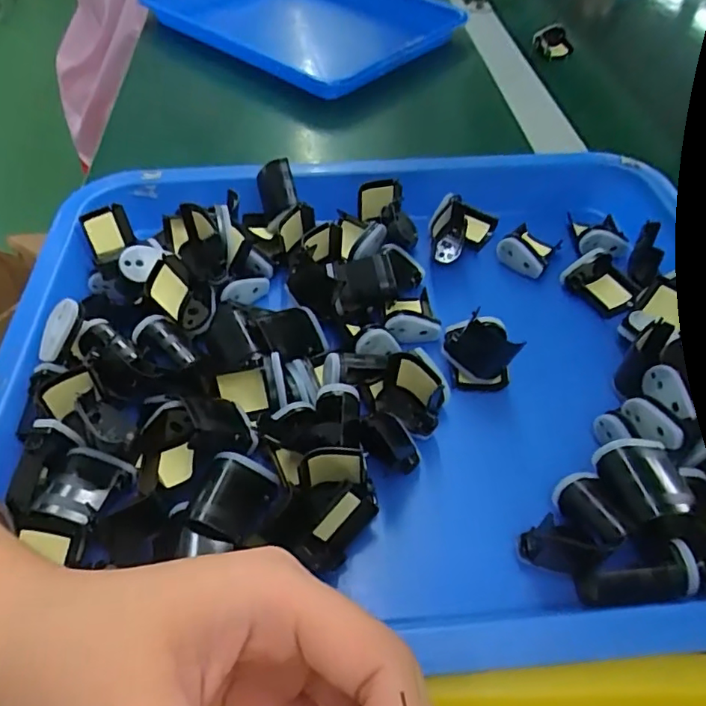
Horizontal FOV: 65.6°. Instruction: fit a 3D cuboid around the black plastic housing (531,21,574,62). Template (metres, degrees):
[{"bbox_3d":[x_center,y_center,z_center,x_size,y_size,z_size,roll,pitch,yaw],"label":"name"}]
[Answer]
[{"bbox_3d":[0.233,-0.363,0.638,0.042,0.032,0.028,8,51,6],"label":"black plastic housing"}]

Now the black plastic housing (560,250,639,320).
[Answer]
[{"bbox_3d":[0.168,-0.050,0.365,0.038,0.023,0.045,-35,59,-26],"label":"black plastic housing"}]

